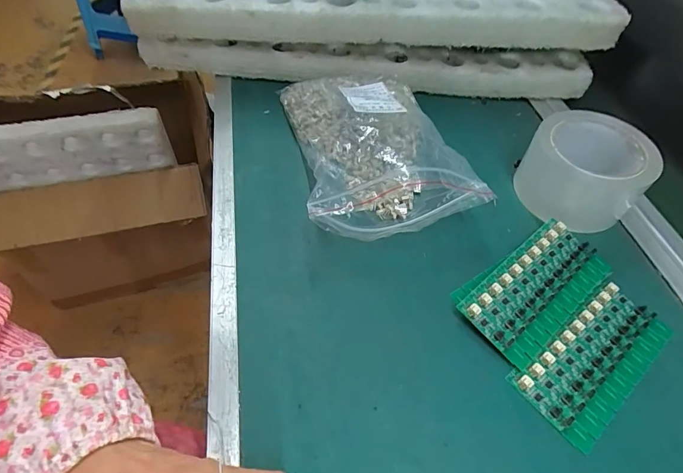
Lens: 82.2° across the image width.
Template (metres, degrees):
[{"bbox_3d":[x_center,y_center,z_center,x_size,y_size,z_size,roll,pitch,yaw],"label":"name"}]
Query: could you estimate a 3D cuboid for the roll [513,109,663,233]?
[{"bbox_3d":[0.230,-0.064,0.373,0.100,0.064,0.100,2,52,-3],"label":"roll"}]

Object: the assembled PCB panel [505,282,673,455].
[{"bbox_3d":[0.192,0.090,0.295,0.136,0.008,0.058,-30,60,-25],"label":"assembled PCB panel"}]

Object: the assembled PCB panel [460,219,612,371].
[{"bbox_3d":[0.162,0.042,0.321,0.137,0.018,0.062,-33,61,-26],"label":"assembled PCB panel"}]

